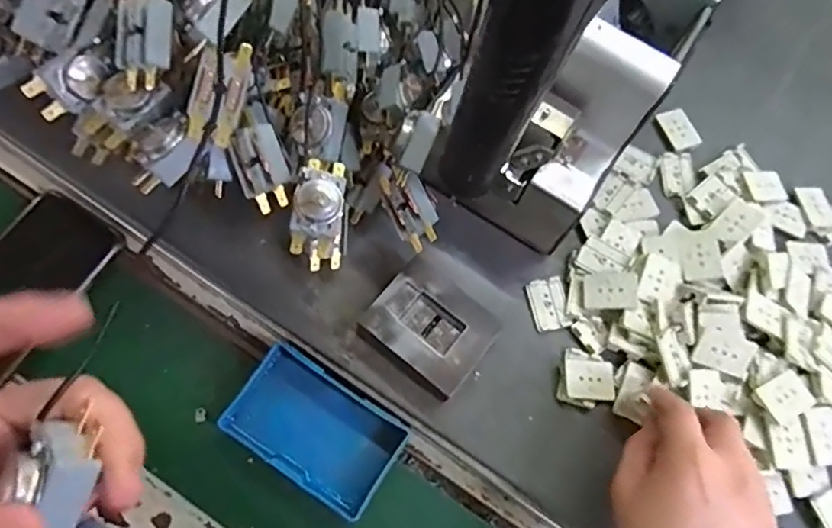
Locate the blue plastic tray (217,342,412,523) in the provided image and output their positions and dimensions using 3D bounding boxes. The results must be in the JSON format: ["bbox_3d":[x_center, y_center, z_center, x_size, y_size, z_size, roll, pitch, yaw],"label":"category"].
[{"bbox_3d":[-0.069,0.116,0.406,0.112,0.025,0.069,33,71,6],"label":"blue plastic tray"}]

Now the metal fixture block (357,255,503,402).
[{"bbox_3d":[0.010,0.045,0.408,0.078,0.033,0.069,38,71,8],"label":"metal fixture block"}]

